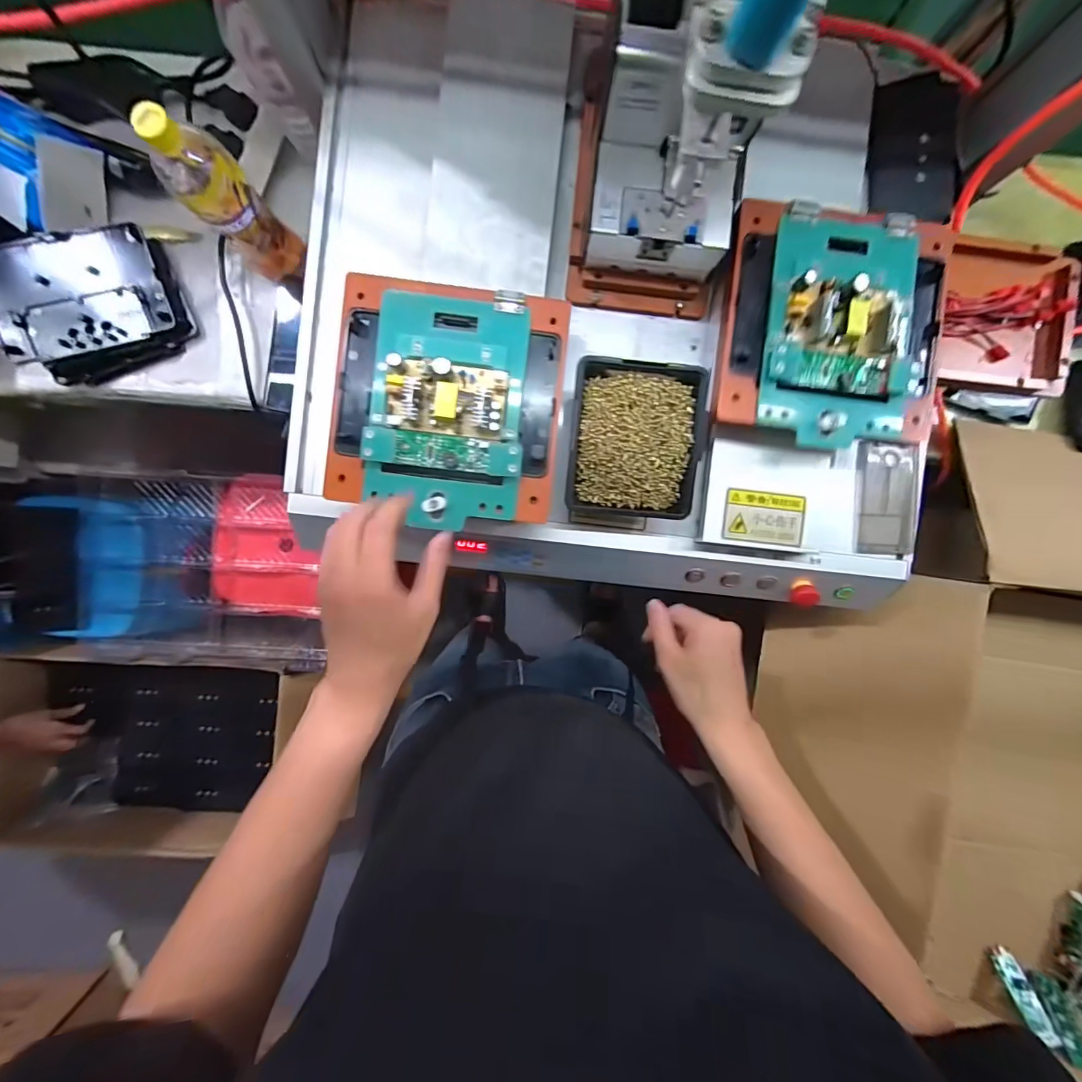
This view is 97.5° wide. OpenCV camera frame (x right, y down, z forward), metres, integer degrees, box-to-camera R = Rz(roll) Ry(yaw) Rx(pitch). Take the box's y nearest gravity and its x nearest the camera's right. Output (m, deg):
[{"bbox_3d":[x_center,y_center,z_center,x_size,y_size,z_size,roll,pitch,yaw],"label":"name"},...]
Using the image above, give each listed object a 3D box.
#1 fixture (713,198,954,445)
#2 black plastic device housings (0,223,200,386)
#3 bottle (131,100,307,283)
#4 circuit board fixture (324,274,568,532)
[{"bbox_3d":[0.269,-0.193,0.425,0.201,0.036,0.211,5,92,-2],"label":"fixture"},{"bbox_3d":[-0.553,-0.290,0.579,0.190,0.049,0.146,-21,93,-1],"label":"black plastic device housings"},{"bbox_3d":[-0.328,-0.356,0.504,0.063,0.211,0.068,0,92,-2],"label":"bottle"},{"bbox_3d":[-0.082,-0.118,0.410,0.199,0.039,0.204,6,92,-2],"label":"circuit board fixture"}]

